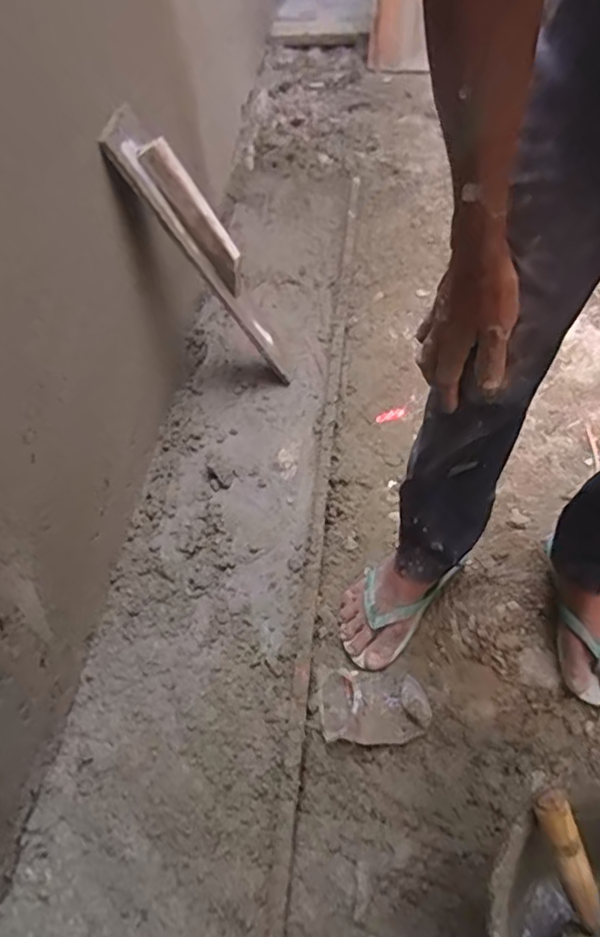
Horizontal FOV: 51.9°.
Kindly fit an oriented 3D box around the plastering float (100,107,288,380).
[{"bbox_3d":[-0.140,-0.346,1.048,0.066,0.521,0.093,1,50,39],"label":"plastering float"}]

